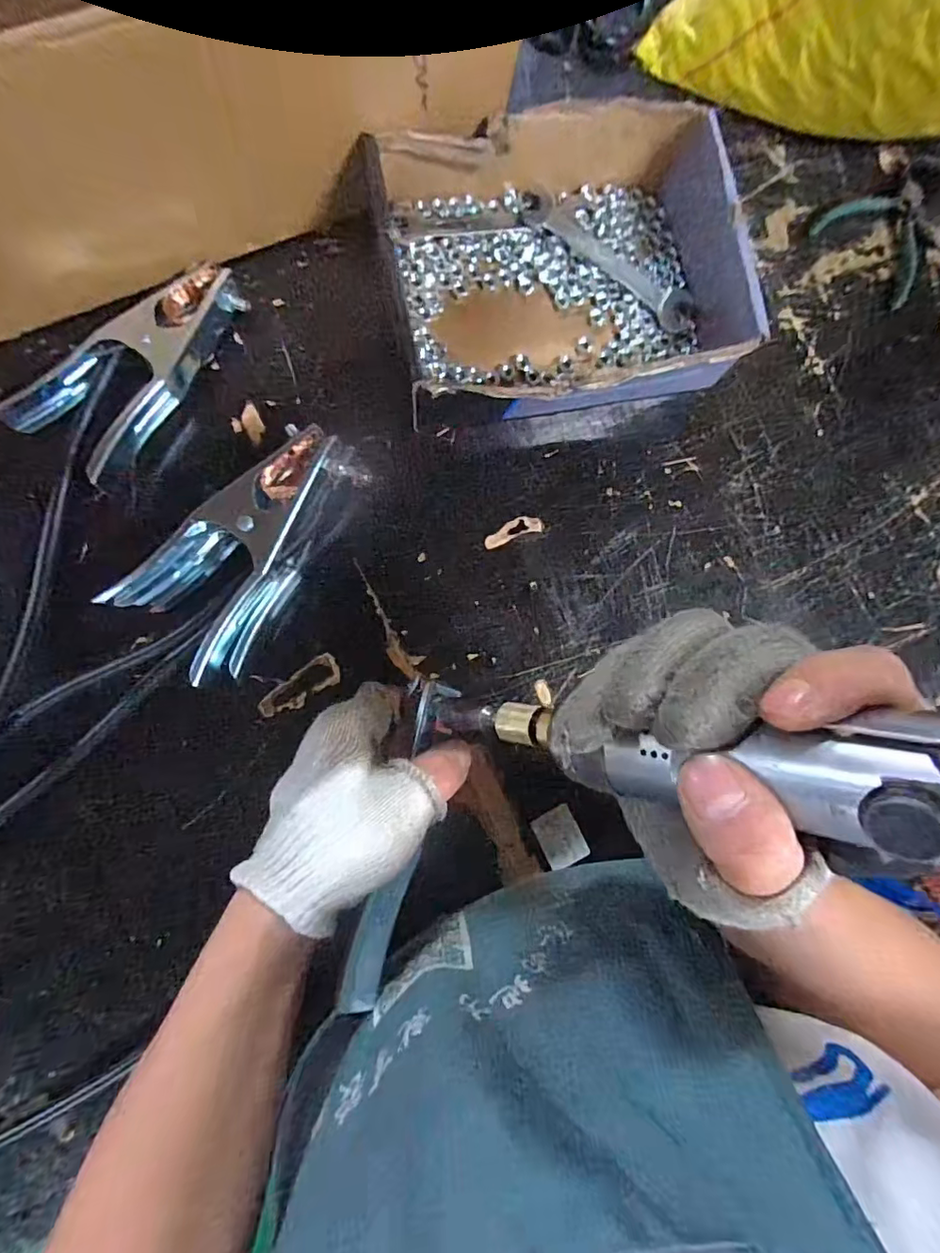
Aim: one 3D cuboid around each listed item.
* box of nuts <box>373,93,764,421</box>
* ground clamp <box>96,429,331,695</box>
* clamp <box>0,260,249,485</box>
[{"bbox_3d":[0.065,-0.251,0.378,0.249,0.062,0.196,-15,88,-9],"label":"box of nuts"},{"bbox_3d":[-0.135,-0.043,0.339,0.165,0.051,0.088,-44,93,-9],"label":"ground clamp"},{"bbox_3d":[-0.213,-0.172,0.345,0.078,0.034,0.162,36,82,-5],"label":"clamp"}]

